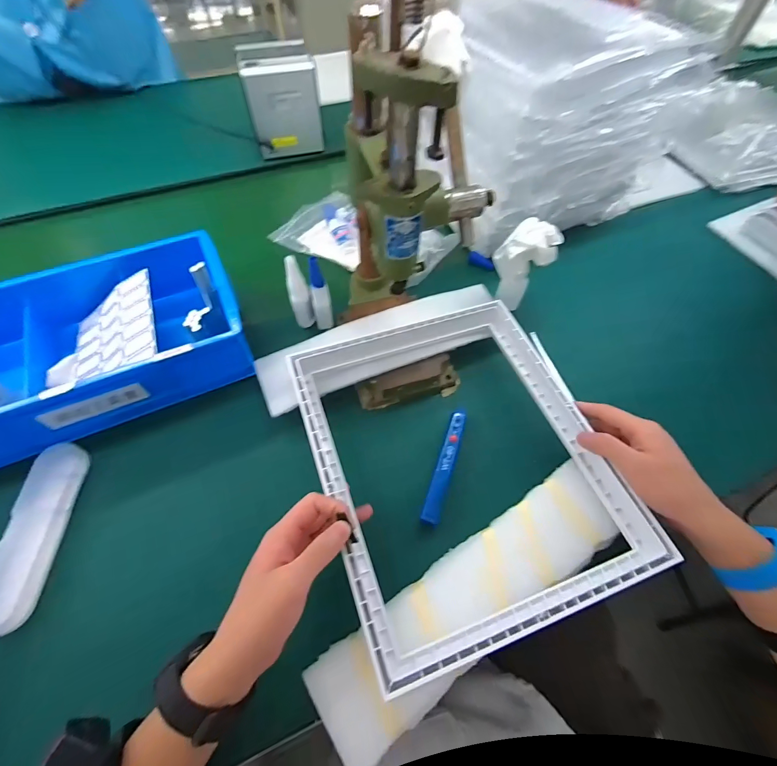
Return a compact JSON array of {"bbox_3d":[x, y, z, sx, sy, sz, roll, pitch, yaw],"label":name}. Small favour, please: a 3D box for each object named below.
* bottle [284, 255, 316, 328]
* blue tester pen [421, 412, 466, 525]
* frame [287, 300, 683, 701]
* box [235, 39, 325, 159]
[{"bbox_3d":[-0.117,-0.115,0.507,0.026,0.107,0.024,-19,61,-12],"label":"bottle"},{"bbox_3d":[0.065,0.092,0.434,0.018,0.011,0.134,17,60,9],"label":"blue tester pen"},{"bbox_3d":[0.069,0.066,0.391,0.272,0.028,0.326,-17,61,-11],"label":"frame"},{"bbox_3d":[-0.195,-0.519,0.712,0.124,0.139,0.104,-15,60,-10],"label":"box"}]

